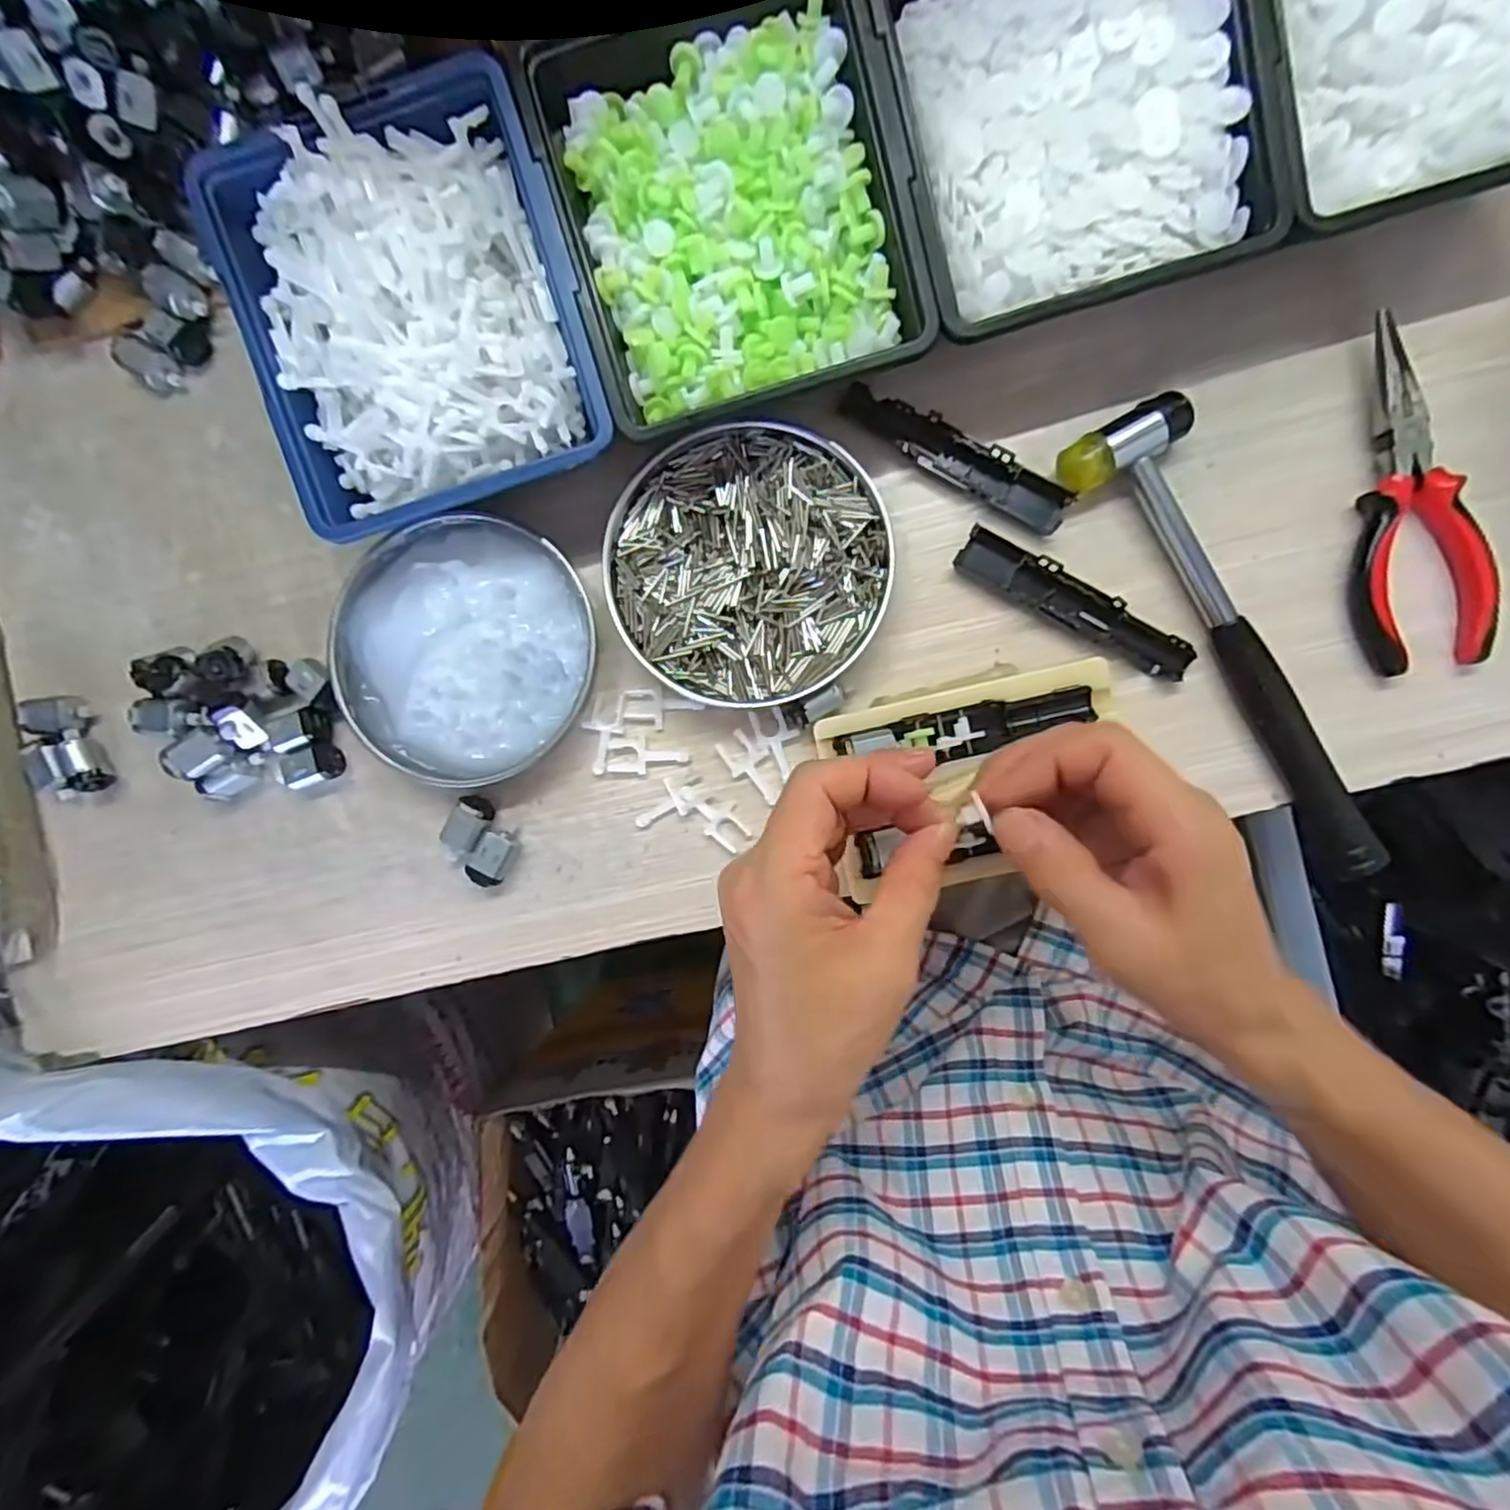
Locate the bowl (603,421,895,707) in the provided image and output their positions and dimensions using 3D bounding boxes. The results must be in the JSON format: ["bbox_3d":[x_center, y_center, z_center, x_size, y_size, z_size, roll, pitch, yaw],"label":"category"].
[{"bbox_3d":[-0.003,-0.091,0.333,0.130,0.034,0.129,0,90,4],"label":"bowl"}]

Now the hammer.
[{"bbox_3d":[0.231,-0.056,0.320,0.054,0.021,0.237,-33,88,3],"label":"hammer"}]

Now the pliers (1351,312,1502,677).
[{"bbox_3d":[0.301,-0.118,0.319,0.052,0.021,0.156,-9,89,4],"label":"pliers"}]

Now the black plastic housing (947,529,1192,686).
[{"bbox_3d":[0.155,-0.073,0.334,0.118,0.010,0.022,30,91,3],"label":"black plastic housing"}]

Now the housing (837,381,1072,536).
[{"bbox_3d":[0.098,-0.147,0.339,0.119,0.012,0.023,33,92,3],"label":"housing"}]

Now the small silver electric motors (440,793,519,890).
[{"bbox_3d":[-0.140,0.044,0.352,0.041,0.017,0.029,43,92,3],"label":"small silver electric motors"}]

